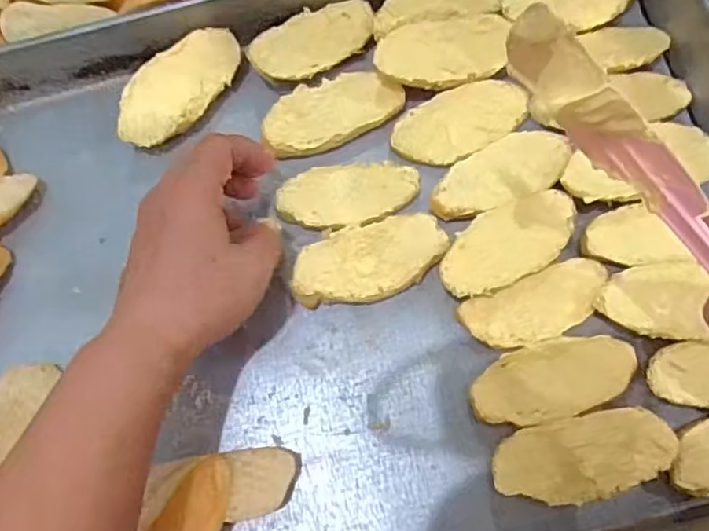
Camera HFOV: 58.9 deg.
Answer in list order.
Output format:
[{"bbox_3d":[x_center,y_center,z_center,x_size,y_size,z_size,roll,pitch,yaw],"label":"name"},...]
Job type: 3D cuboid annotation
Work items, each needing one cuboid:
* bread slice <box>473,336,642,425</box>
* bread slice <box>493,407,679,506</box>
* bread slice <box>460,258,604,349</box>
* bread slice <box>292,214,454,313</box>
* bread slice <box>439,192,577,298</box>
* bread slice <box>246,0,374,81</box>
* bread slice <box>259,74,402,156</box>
[{"bbox_3d":[0.111,0.064,0.354,0.090,0.017,0.041,-16,77,-2],"label":"bread slice"},{"bbox_3d":[0.120,0.103,0.338,0.092,0.028,0.042,-12,77,-1],"label":"bread slice"},{"bbox_3d":[0.106,0.025,0.367,0.085,0.015,0.036,-22,77,-4],"label":"bread slice"},{"bbox_3d":[0.009,-0.002,0.376,0.092,0.013,0.045,-13,77,-2],"label":"bread slice"},{"bbox_3d":[0.089,-0.012,0.367,0.087,0.019,0.041,-27,78,-5],"label":"bread slice"},{"bbox_3d":[-0.026,-0.145,0.408,0.083,0.011,0.037,-28,95,-12],"label":"bread slice"},{"bbox_3d":[-0.016,-0.101,0.403,0.090,0.013,0.046,-24,78,-4],"label":"bread slice"}]

